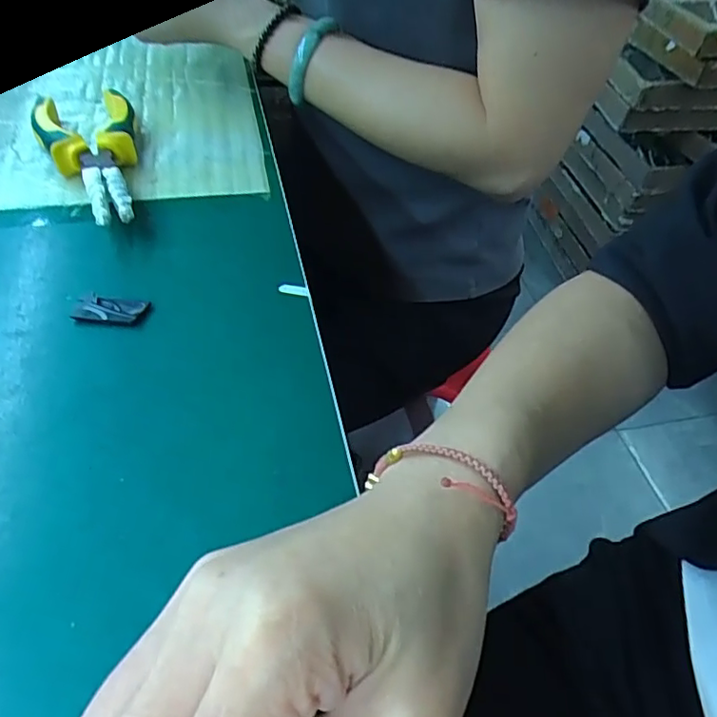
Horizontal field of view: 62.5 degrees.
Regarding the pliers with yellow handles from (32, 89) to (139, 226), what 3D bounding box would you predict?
[{"bbox_3d":[-0.166,-0.126,0.371,0.059,0.023,0.151,-17,50,-16],"label":"pliers with yellow handles"}]

